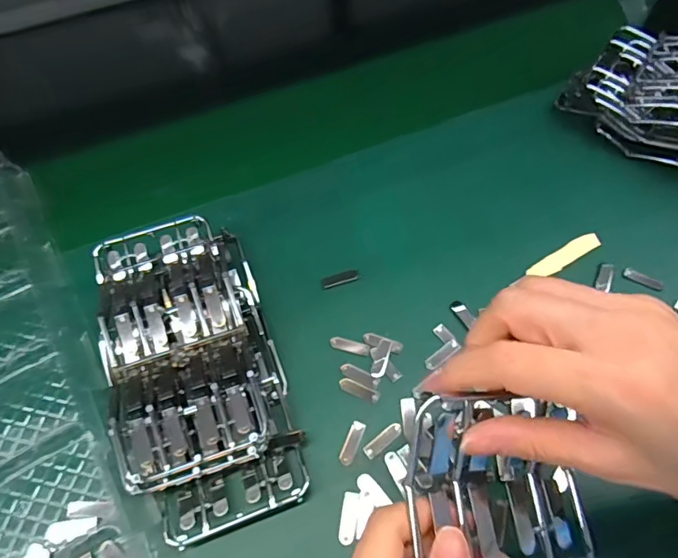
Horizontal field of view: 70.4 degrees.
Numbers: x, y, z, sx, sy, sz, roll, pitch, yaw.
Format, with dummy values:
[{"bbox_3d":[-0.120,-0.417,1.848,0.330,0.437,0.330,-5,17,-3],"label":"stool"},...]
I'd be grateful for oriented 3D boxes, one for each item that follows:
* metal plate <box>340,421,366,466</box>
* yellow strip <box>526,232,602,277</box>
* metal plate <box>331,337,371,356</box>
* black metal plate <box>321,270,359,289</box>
[{"bbox_3d":[0.008,0.105,0.308,0.009,0.004,0.028,20,61,15],"label":"metal plate"},{"bbox_3d":[0.175,-0.018,0.373,0.063,0.008,0.014,-27,61,-14],"label":"yellow strip"},{"bbox_3d":[0.008,0.048,0.340,0.028,0.004,0.009,13,62,12],"label":"metal plate"},{"bbox_3d":[0.001,0.000,0.372,0.029,0.004,0.008,-17,59,-8],"label":"black metal plate"}]

